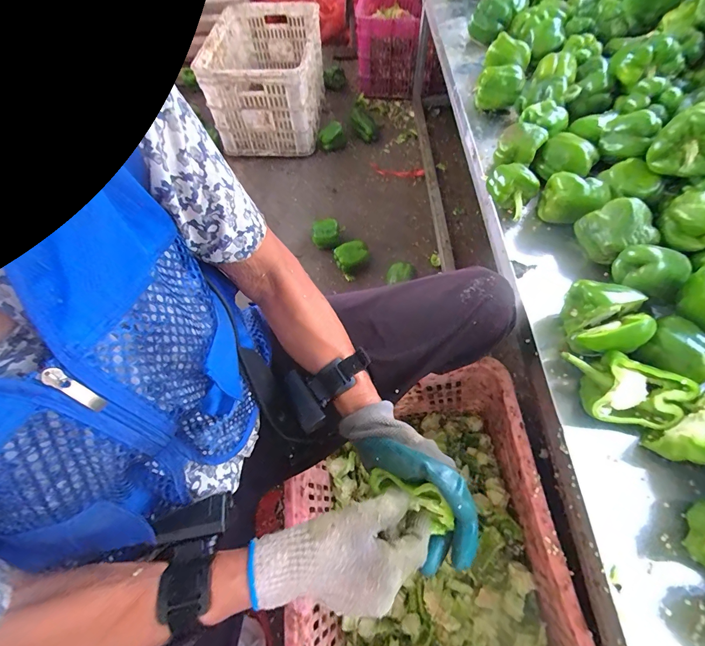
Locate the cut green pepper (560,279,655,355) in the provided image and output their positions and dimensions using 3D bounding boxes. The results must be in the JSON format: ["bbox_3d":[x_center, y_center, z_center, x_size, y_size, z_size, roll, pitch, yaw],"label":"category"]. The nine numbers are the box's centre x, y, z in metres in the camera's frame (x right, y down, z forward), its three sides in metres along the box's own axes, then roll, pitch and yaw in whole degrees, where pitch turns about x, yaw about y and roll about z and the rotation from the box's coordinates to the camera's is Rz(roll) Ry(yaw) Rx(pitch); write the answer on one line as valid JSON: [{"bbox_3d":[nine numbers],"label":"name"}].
[{"bbox_3d":[0.305,0.001,0.417,0.073,0.073,0.091,13,62,10],"label":"cut green pepper"}]

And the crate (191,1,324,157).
[{"bbox_3d":[-0.272,-0.812,1.152,0.350,0.274,0.415,3,61,5],"label":"crate"}]

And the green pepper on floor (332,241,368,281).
[{"bbox_3d":[-0.001,-0.182,0.958,0.092,0.086,0.080,-32,64,-14],"label":"green pepper on floor"}]

